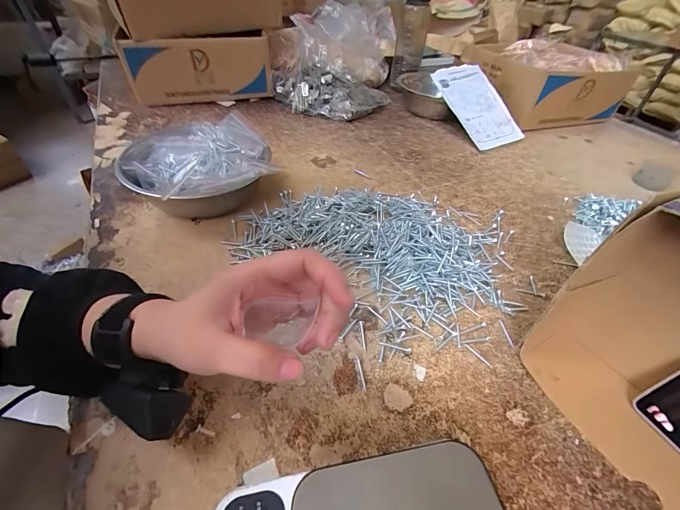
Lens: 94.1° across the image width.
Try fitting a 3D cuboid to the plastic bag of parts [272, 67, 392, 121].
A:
[{"bbox_3d":[-0.018,-0.391,0.763,0.289,0.086,0.149,1,44,-4],"label":"plastic bag of parts"}]

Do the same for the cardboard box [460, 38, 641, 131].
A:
[{"bbox_3d":[0.541,-0.433,0.808,0.303,0.147,0.218,-10,46,-15],"label":"cardboard box"}]

